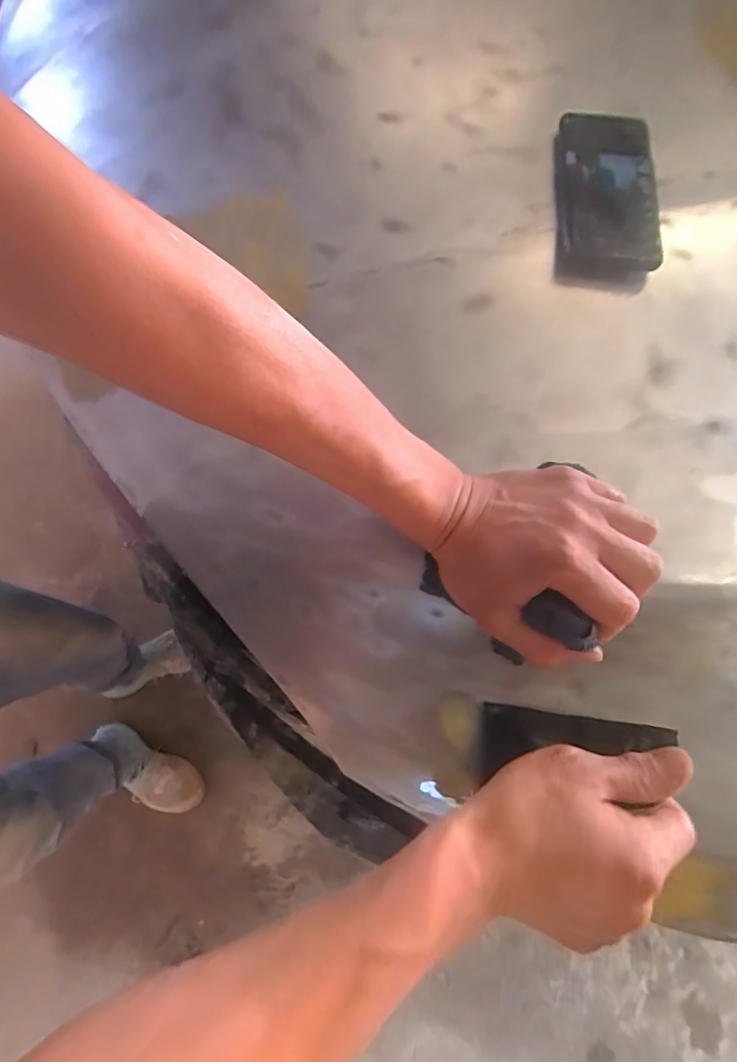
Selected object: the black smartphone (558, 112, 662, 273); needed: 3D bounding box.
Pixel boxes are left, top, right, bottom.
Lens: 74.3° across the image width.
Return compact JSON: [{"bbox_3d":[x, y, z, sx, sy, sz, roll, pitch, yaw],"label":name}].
[{"bbox_3d":[0.198,-0.286,0.407,0.073,0.011,0.162,2,73,9],"label":"black smartphone"}]

